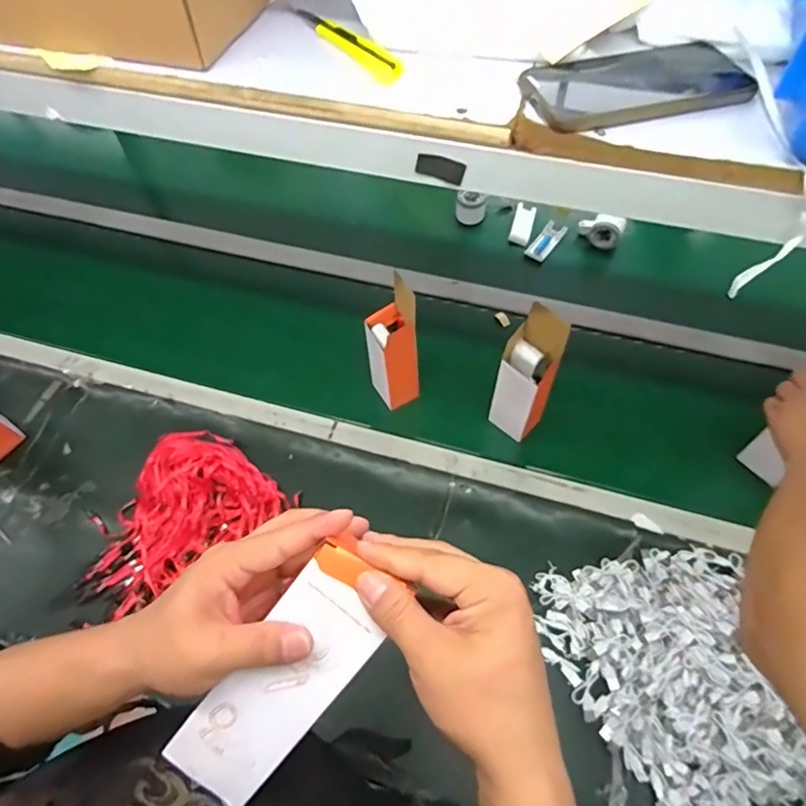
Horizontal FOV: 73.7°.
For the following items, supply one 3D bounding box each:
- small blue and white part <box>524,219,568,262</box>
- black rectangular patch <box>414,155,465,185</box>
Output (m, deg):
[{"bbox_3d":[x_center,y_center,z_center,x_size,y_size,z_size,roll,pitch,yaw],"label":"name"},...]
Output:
[{"bbox_3d":[0.282,-0.318,1.056,0.042,0.007,0.094,37,78,12],"label":"small blue and white part"},{"bbox_3d":[0.029,-0.183,0.420,0.039,0.021,0.004,12,61,9],"label":"black rectangular patch"}]

